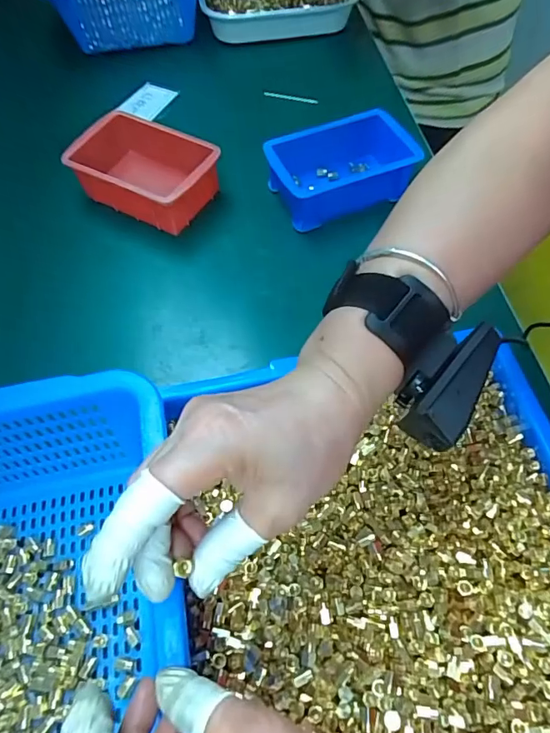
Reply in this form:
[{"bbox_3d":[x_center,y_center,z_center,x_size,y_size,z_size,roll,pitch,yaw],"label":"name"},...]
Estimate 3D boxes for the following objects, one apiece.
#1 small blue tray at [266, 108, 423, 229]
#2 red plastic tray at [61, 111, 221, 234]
[{"bbox_3d":[0.077,-0.213,0.508,0.159,0.059,0.093,-19,61,-9],"label":"small blue tray"},{"bbox_3d":[-0.139,-0.208,0.510,0.143,0.060,0.097,25,64,16],"label":"red plastic tray"}]

